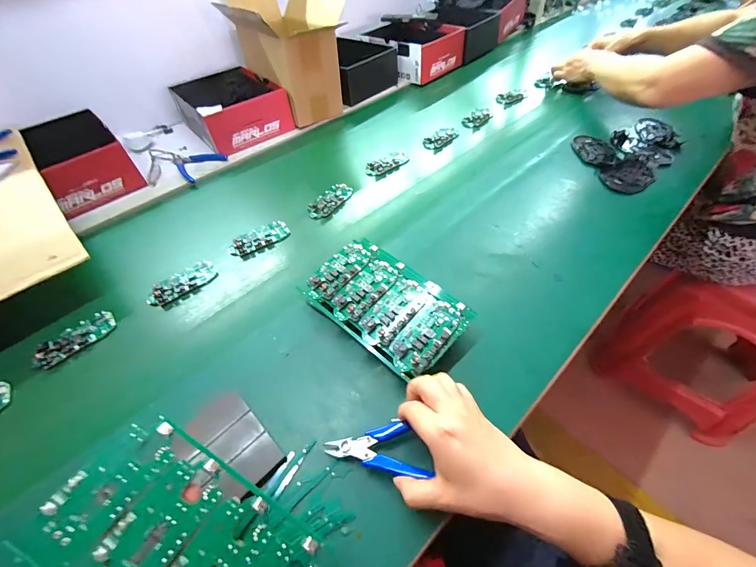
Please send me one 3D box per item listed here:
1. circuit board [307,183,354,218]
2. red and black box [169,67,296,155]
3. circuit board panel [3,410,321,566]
[{"bbox_3d":[-0.086,-0.151,0.612,0.046,0.012,0.098,26,59,24],"label":"circuit board"},{"bbox_3d":[-0.327,-0.397,0.761,0.196,0.088,0.196,-32,55,-18],"label":"red and black box"},{"bbox_3d":[-0.130,0.181,0.231,0.179,0.006,0.097,35,49,5],"label":"circuit board panel"}]

